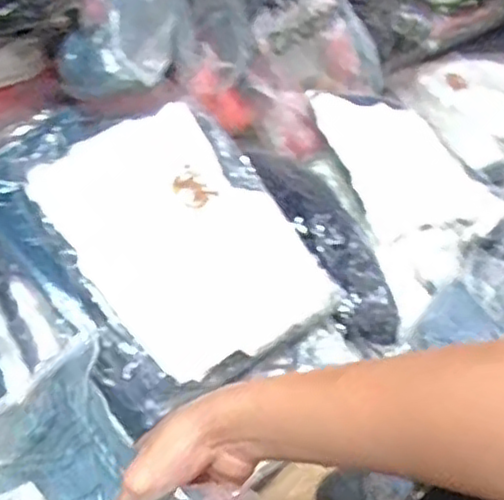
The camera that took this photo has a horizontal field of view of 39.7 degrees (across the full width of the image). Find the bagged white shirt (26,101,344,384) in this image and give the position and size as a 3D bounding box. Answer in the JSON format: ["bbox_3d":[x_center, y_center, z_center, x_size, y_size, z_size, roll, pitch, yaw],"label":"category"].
[{"bbox_3d":[-0.063,-0.014,0.671,0.192,0.017,0.259,-33,81,-18],"label":"bagged white shirt"}]

